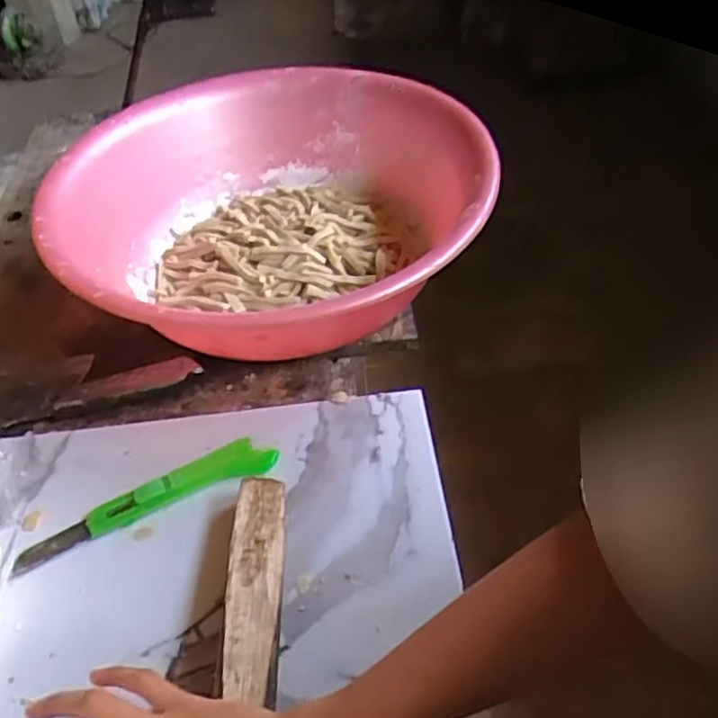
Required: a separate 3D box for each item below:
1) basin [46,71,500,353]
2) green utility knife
[{"bbox_3d":[-0.077,-0.141,0.670,0.383,0.136,0.395,-3,44,3],"label":"basin"},{"bbox_3d":[-0.155,0.105,0.504,0.193,0.012,0.033,-23,46,-18],"label":"green utility knife"}]

